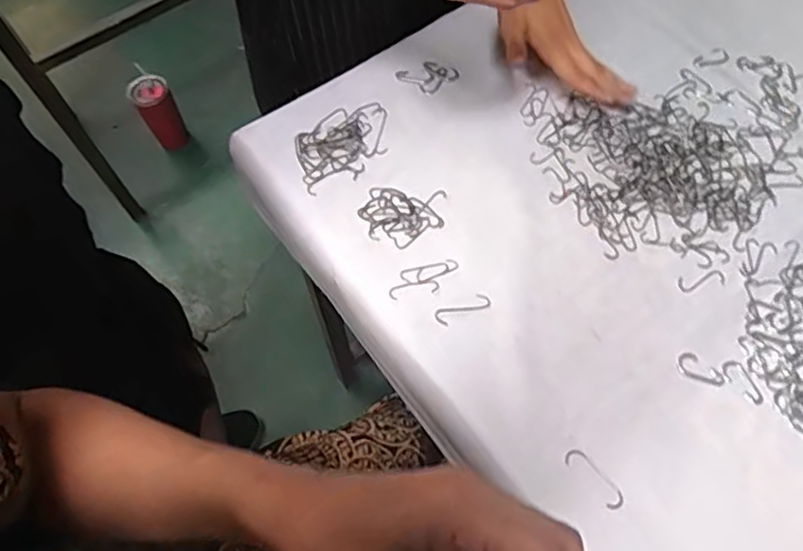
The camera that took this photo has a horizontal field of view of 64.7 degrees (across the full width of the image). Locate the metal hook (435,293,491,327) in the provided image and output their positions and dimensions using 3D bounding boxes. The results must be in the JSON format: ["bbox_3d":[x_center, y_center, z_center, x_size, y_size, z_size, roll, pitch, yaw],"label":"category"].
[{"bbox_3d":[0.051,0.028,0.523,0.048,0.004,0.015,-23,66,-9],"label":"metal hook"}]

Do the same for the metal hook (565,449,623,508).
[{"bbox_3d":[0.141,0.148,0.463,0.016,0.004,0.050,-38,69,-15],"label":"metal hook"}]

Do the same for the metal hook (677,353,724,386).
[{"bbox_3d":[0.235,0.076,0.498,0.036,0.004,0.020,36,71,18],"label":"metal hook"}]

